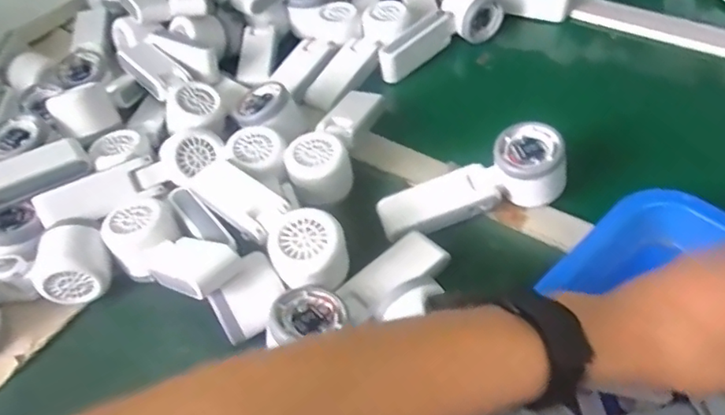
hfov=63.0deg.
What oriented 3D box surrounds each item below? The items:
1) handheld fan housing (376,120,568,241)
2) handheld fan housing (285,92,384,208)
[{"bbox_3d":[0.094,-0.016,0.516,0.166,0.049,0.057,-23,48,5],"label":"handheld fan housing"},{"bbox_3d":[-0.028,-0.065,0.577,0.061,0.054,0.158,7,49,13],"label":"handheld fan housing"}]

